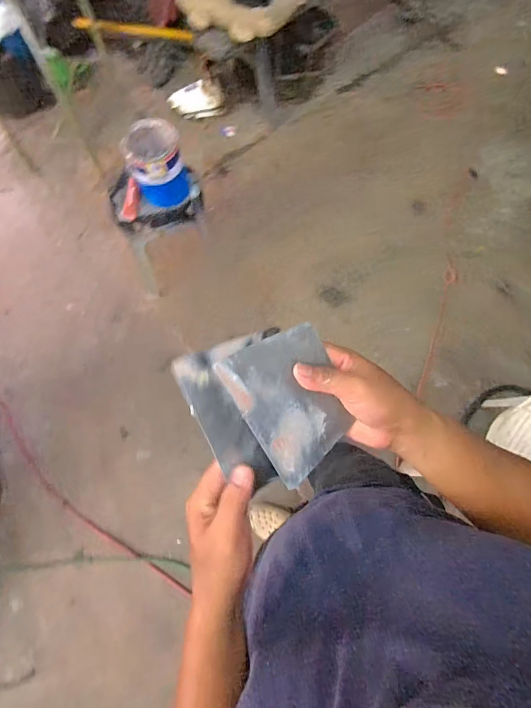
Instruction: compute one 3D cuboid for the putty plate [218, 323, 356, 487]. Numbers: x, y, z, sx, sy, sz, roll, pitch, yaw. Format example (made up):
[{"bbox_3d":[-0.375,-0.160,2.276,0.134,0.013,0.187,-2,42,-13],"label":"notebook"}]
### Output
[{"bbox_3d":[0.027,0.045,0.349,0.094,0.005,0.136,-34,109,-17],"label":"putty plate"}]

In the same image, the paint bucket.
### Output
[{"bbox_3d":[-0.354,-0.614,1.261,0.175,0.218,0.163,0,73,-1],"label":"paint bucket"}]

